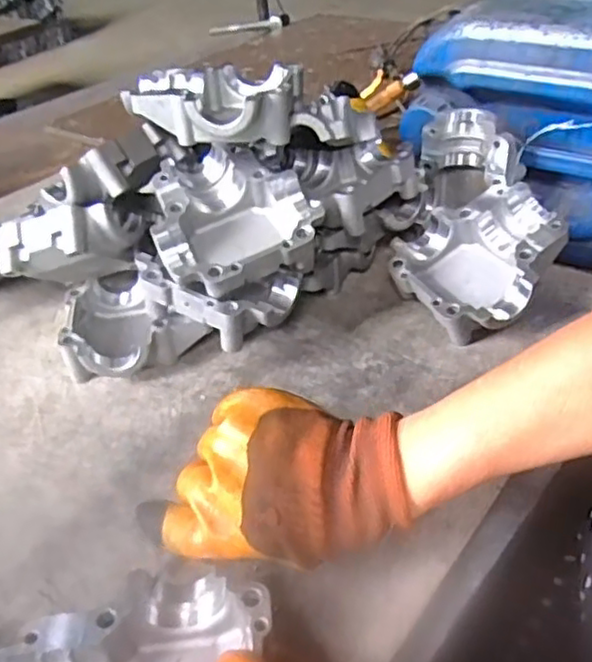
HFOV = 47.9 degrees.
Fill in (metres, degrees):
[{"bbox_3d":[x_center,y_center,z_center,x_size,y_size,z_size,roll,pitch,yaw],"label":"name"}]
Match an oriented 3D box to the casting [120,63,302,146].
[{"bbox_3d":[-0.071,-0.201,0.593,0.141,0.041,0.122,2,38,10],"label":"casting"}]

